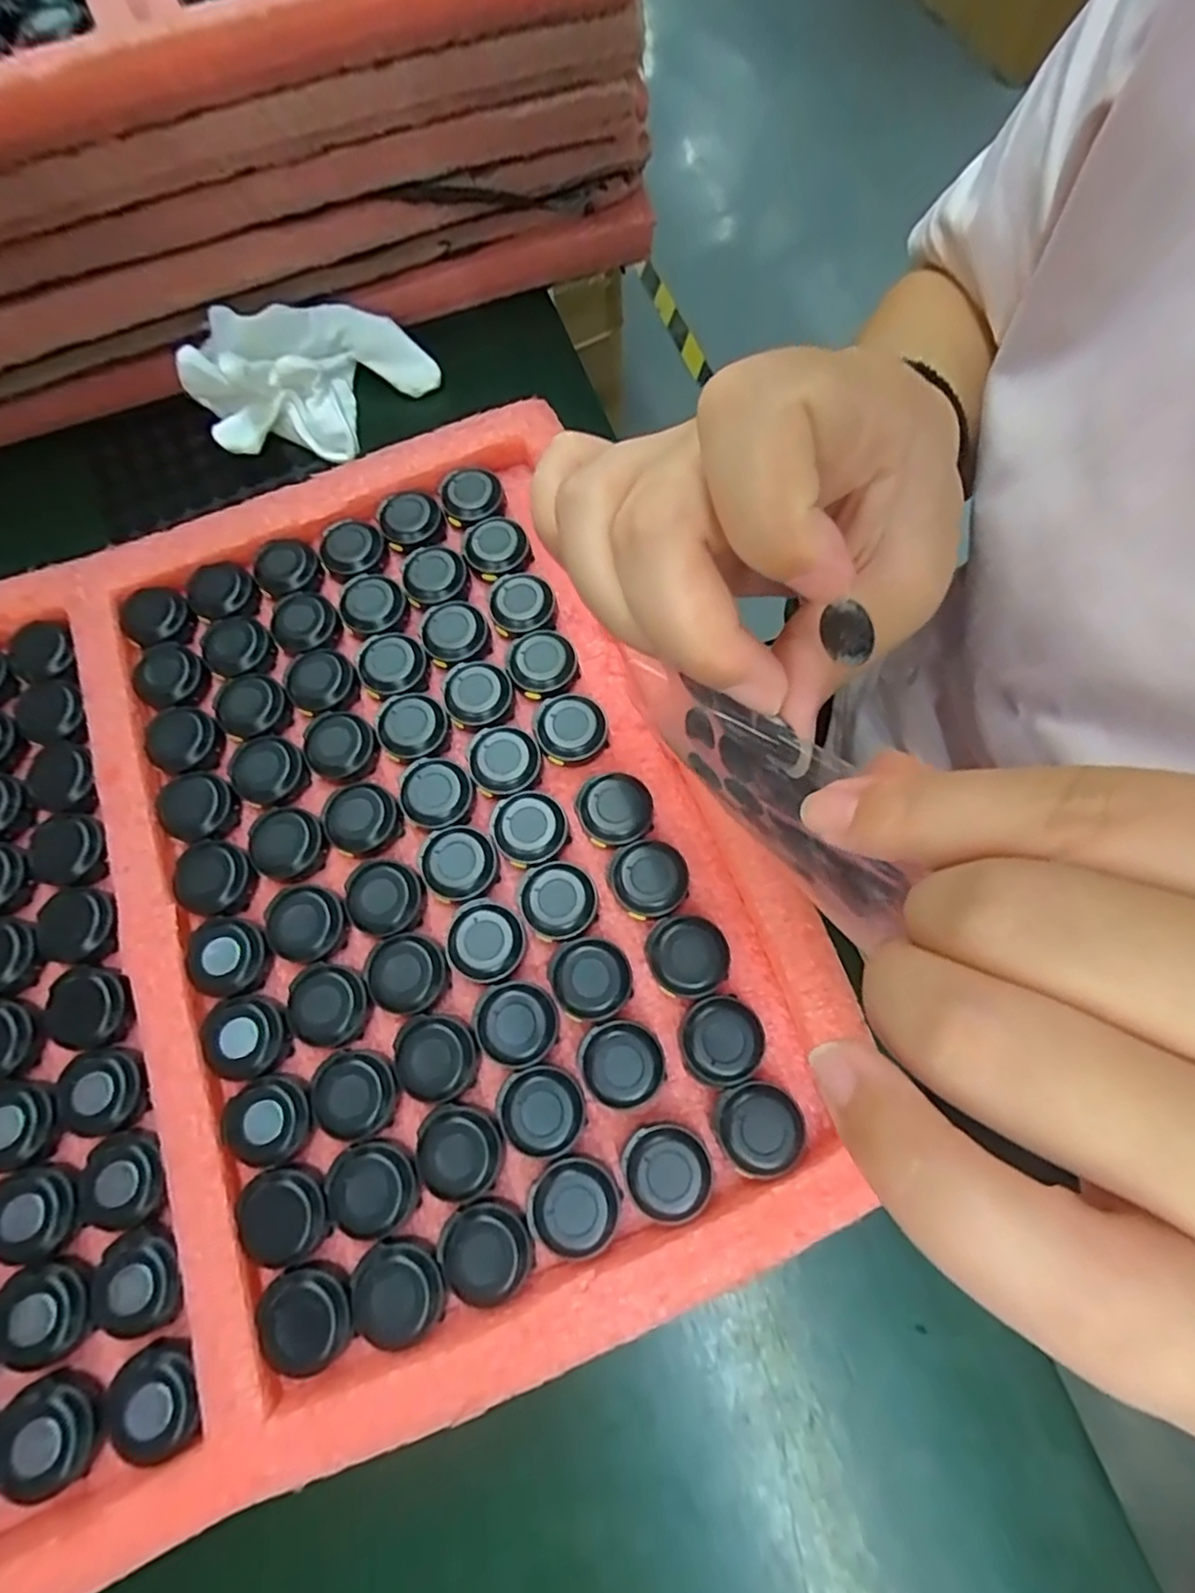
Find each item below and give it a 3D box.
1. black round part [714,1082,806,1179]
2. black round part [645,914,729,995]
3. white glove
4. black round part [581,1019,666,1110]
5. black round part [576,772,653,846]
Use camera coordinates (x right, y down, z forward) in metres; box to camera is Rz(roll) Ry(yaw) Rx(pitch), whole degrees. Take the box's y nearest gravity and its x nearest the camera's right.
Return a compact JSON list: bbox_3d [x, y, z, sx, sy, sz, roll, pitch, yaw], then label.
[{"bbox_3d":[0.056,0.114,0.232,0.028,0.015,0.028,0,72,1],"label":"black round part"},{"bbox_3d":[0.033,0.059,0.249,0.027,0.016,0.028,0,72,1],"label":"black round part"},{"bbox_3d":[-0.144,-0.216,0.342,0.114,0.046,0.067,-18,72,-5],"label":"white glove"},{"bbox_3d":[0.009,0.095,0.241,0.028,0.011,0.028,0,72,1],"label":"black round part"},{"bbox_3d":[0.007,0.005,0.269,0.029,0.011,0.029,0,72,1],"label":"black round part"}]

